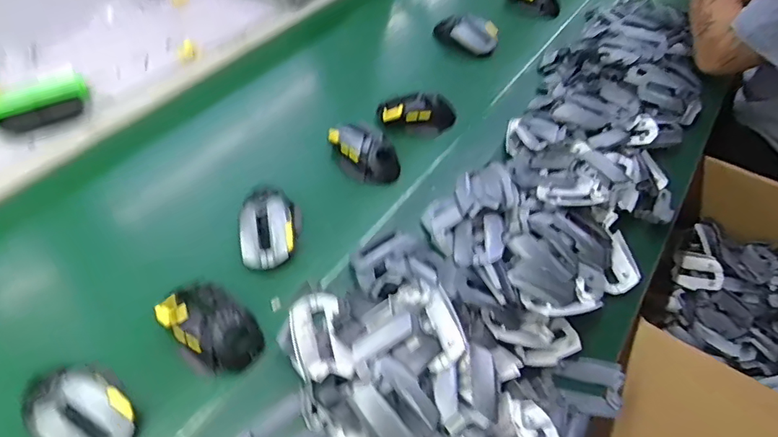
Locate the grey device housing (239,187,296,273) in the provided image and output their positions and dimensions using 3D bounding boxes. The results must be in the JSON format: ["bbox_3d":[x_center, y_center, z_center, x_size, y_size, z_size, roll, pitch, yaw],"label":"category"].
[{"bbox_3d":[-0.143,0.006,0.576,0.063,0.032,0.105,-7,52,-9],"label":"grey device housing"}]

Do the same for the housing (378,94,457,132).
[{"bbox_3d":[0.043,-0.160,0.735,0.119,0.044,0.049,0,51,-3],"label":"housing"}]

